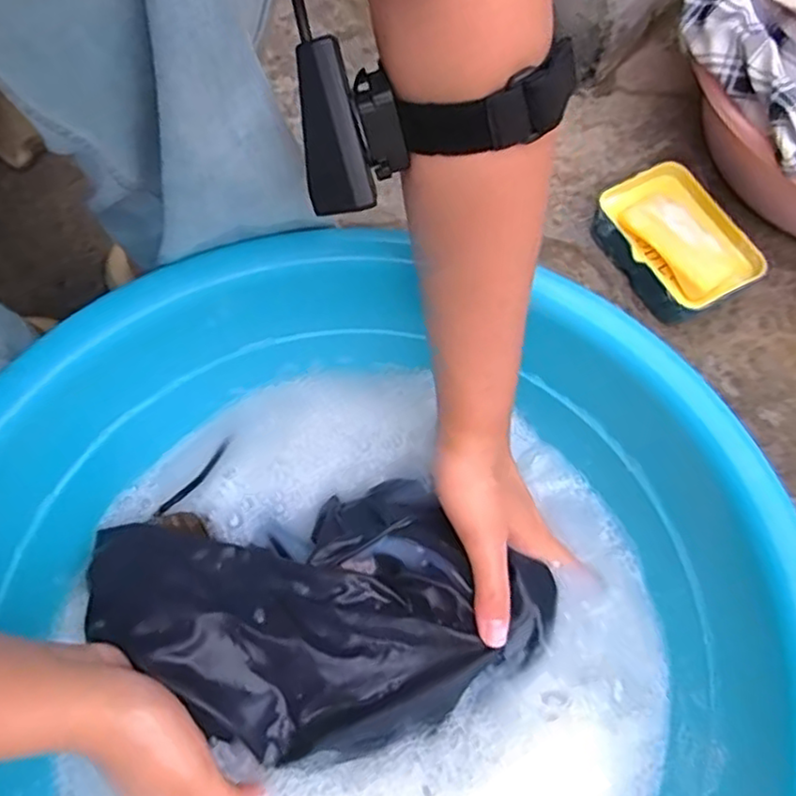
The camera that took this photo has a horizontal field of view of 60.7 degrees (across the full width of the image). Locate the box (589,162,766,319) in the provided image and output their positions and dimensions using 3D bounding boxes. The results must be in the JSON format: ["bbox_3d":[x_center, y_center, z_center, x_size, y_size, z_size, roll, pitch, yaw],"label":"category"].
[{"bbox_3d":[0.239,-0.132,0.593,0.103,0.039,0.138,-19,66,-9],"label":"box"}]

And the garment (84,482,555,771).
[{"bbox_3d":[-0.048,0.126,0.395,0.261,0.042,0.147,-10,65,-5],"label":"garment"}]

